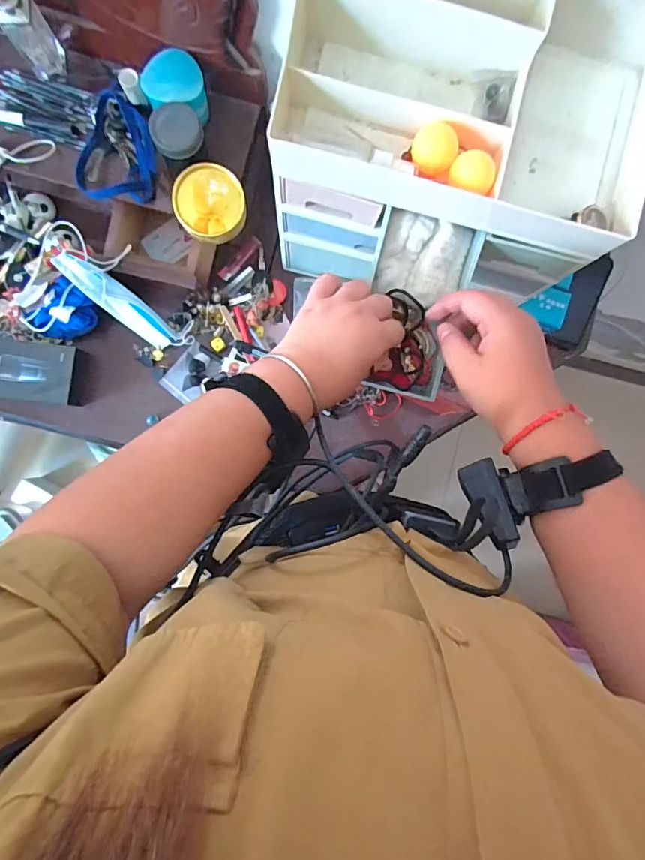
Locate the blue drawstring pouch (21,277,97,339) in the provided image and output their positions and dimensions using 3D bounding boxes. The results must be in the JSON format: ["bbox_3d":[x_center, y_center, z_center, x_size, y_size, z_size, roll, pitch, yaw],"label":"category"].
[{"bbox_3d":[-0.353,-0.156,0.639,0.084,0.045,0.067,-43,92,-3],"label":"blue drawstring pouch"}]

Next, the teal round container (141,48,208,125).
[{"bbox_3d":[-0.169,-0.395,0.549,0.072,0.049,0.064,9,89,-3],"label":"teal round container"}]

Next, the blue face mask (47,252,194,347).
[{"bbox_3d":[-0.259,-0.166,0.622,0.183,0.020,0.050,36,87,-33],"label":"blue face mask"}]

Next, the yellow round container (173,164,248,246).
[{"bbox_3d":[-0.135,-0.270,0.563,0.080,0.034,0.081,0,89,-3],"label":"yellow round container"}]

